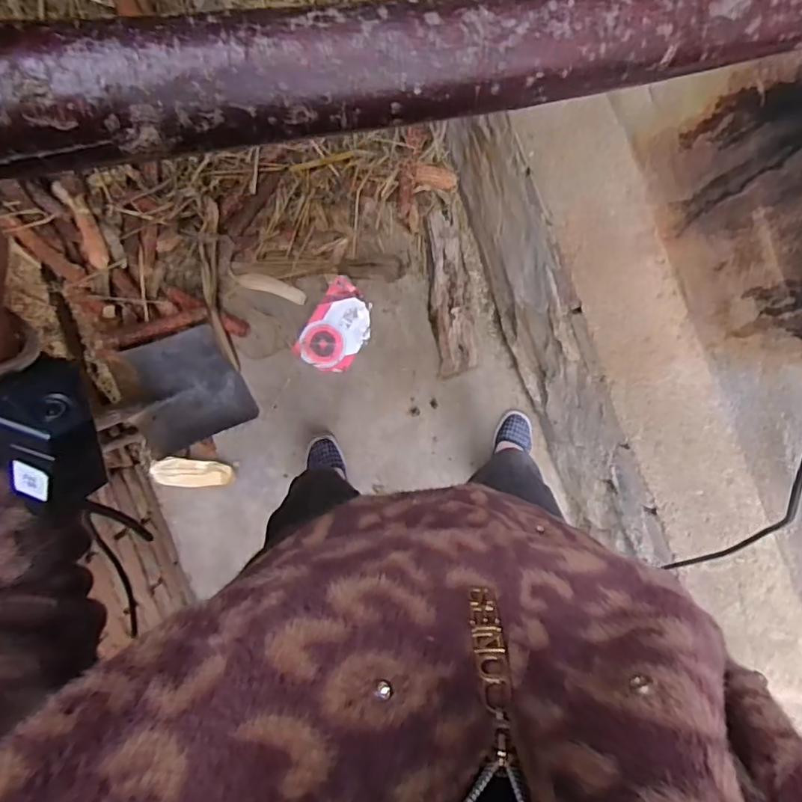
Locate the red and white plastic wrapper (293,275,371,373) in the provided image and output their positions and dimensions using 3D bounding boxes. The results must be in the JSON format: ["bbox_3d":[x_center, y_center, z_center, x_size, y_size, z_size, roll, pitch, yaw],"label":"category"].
[{"bbox_3d":[-0.142,-0.163,1.254,0.133,0.035,0.199,32,93,-4],"label":"red and white plastic wrapper"}]

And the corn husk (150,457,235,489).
[{"bbox_3d":[-0.460,0.162,1.230,0.168,0.015,0.071,7,109,-22],"label":"corn husk"}]

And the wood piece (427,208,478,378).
[{"bbox_3d":[0.109,-0.240,1.247,0.092,0.073,0.349,-8,94,-1],"label":"wood piece"}]

